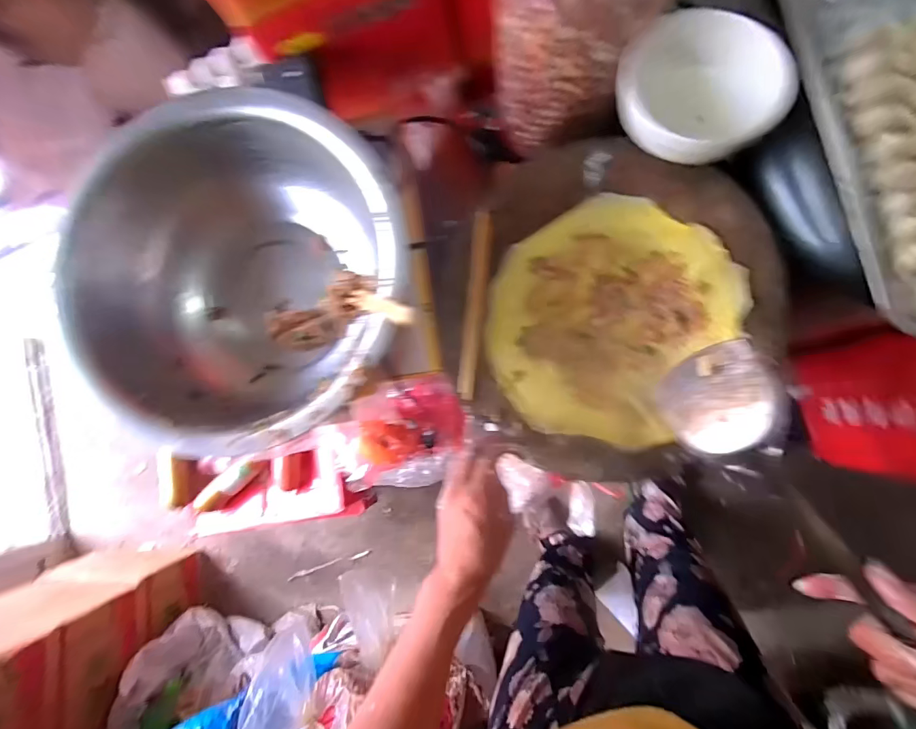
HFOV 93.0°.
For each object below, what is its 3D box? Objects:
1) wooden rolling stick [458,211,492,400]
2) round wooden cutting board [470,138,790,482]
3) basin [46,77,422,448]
[{"bbox_3d":[0.020,-0.070,0.511,0.022,0.015,0.217,6,89,9],"label":"wooden rolling stick"},{"bbox_3d":[0.185,-0.052,0.479,0.314,0.042,0.353,4,88,9],"label":"round wooden cutting board"},{"bbox_3d":[-0.197,-0.080,0.441,0.310,0.128,0.308,0,88,9],"label":"basin"}]

